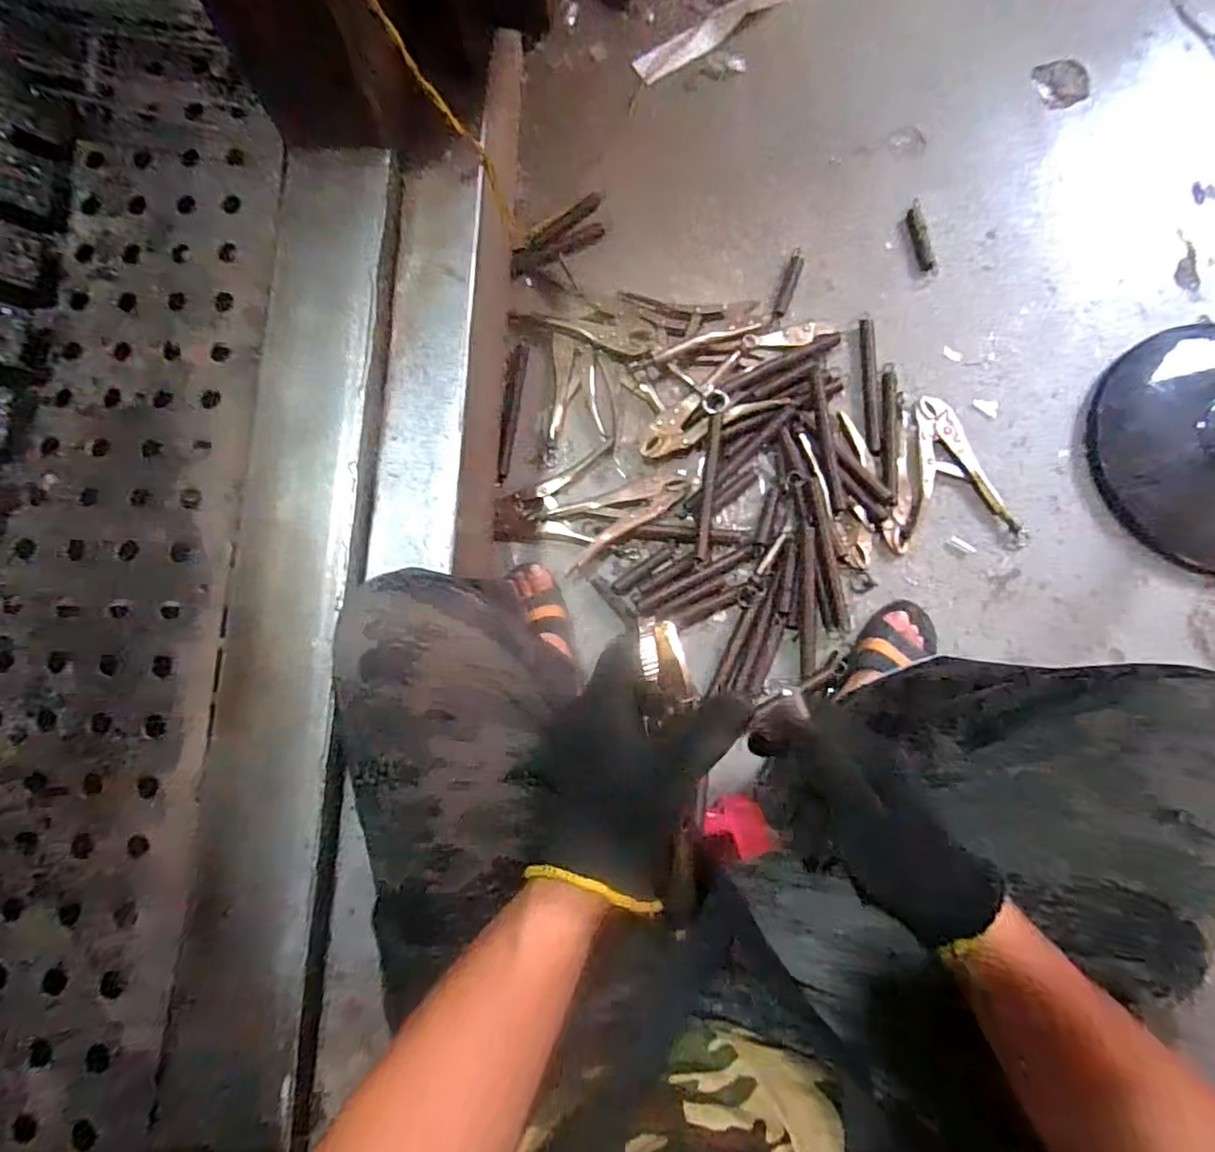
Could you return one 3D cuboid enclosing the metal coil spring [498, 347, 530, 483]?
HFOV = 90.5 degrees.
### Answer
[{"bbox_3d":[-0.140,-0.235,0.865,0.024,0.022,0.214,7,81,4],"label":"metal coil spring"}]

